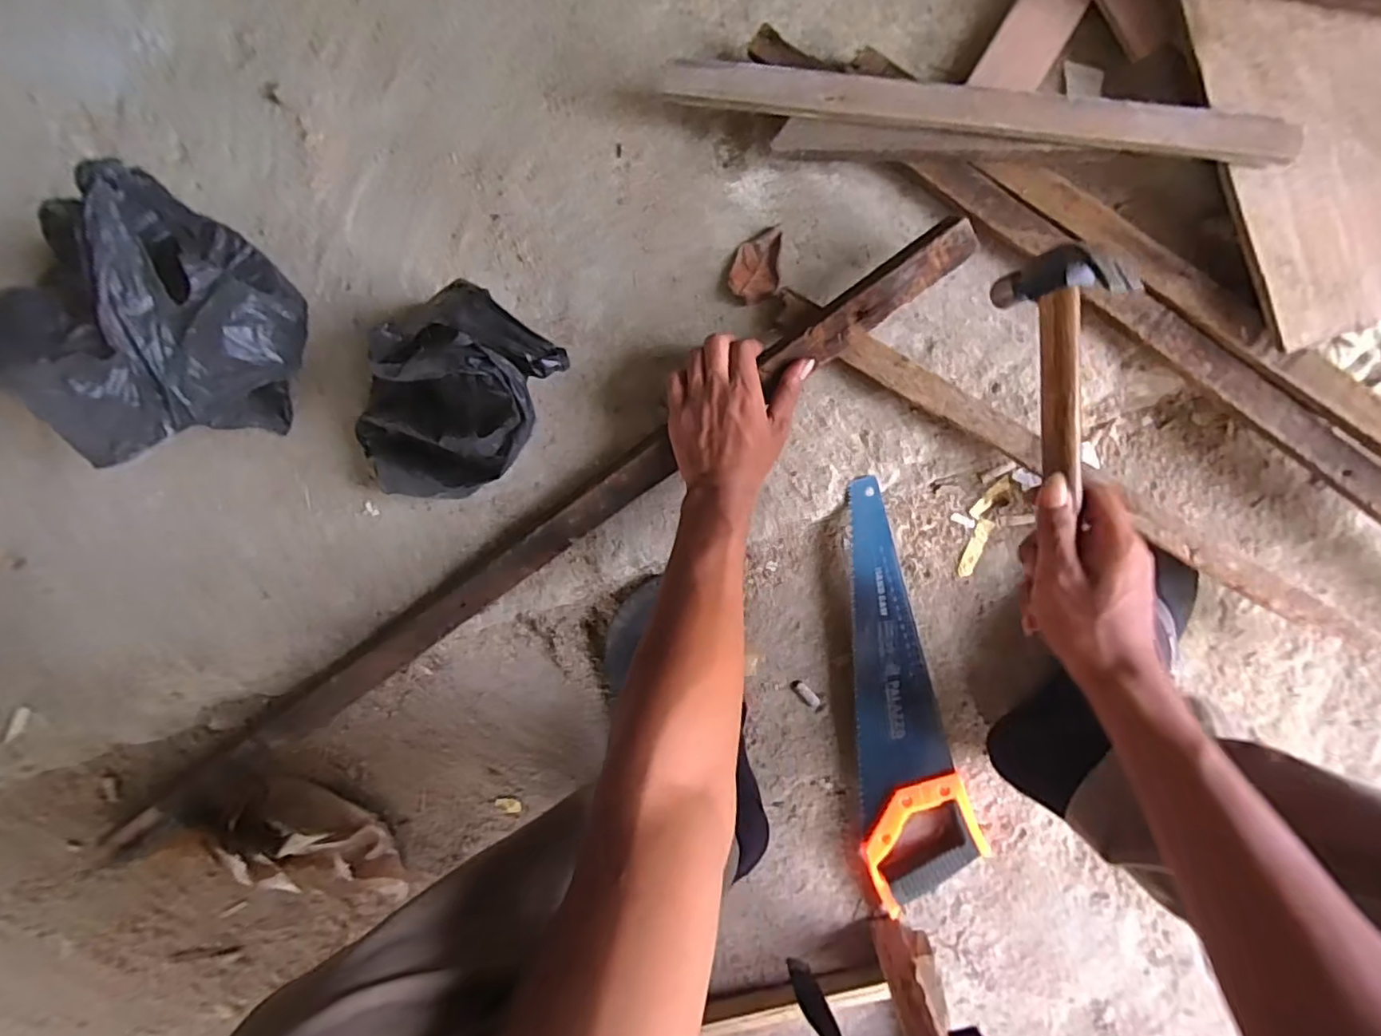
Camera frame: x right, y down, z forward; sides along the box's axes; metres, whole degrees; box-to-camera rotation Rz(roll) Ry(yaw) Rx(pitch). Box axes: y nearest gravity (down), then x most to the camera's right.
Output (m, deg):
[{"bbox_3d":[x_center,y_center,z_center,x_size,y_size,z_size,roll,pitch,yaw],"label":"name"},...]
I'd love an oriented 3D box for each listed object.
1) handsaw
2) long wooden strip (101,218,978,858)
[{"bbox_3d":[0.204,0.172,0.598,0.108,0.031,0.419,-10,98,4],"label":"handsaw"},{"bbox_3d":[-0.175,0.047,0.559,0.954,0.051,0.040,-34,96,10],"label":"long wooden strip"}]

